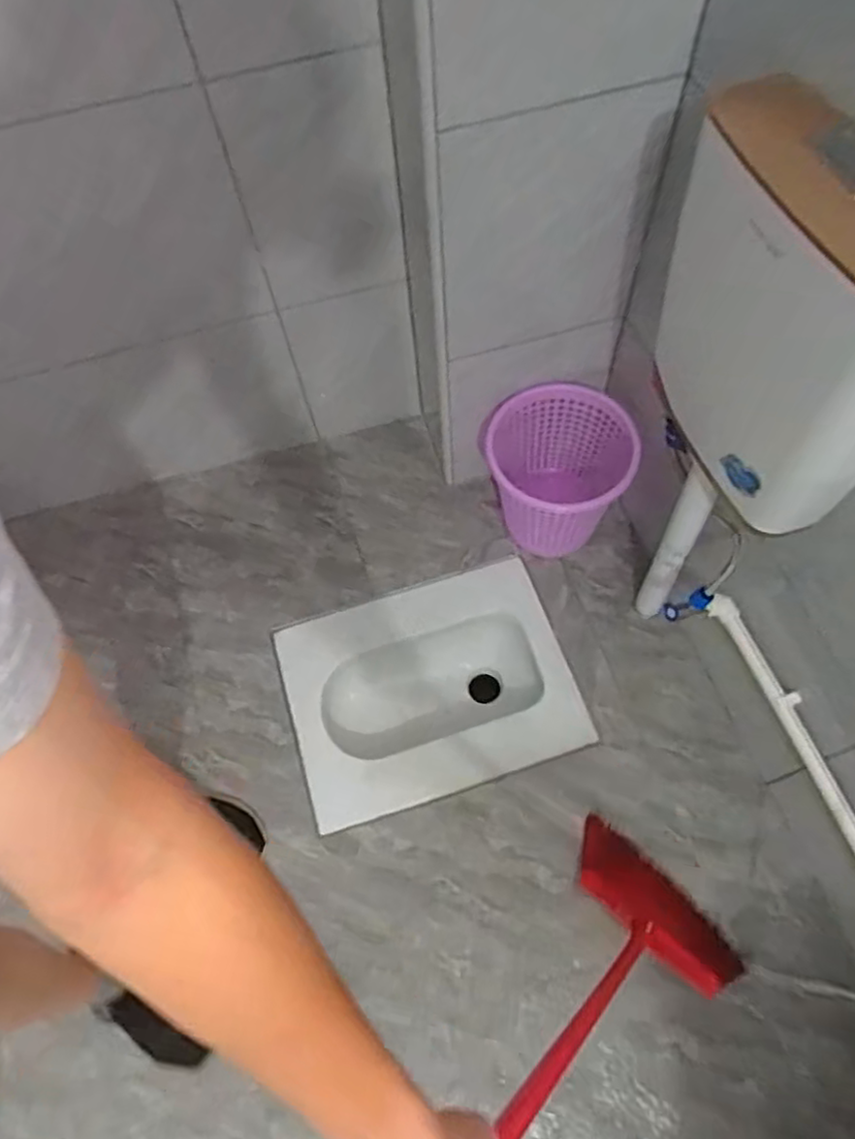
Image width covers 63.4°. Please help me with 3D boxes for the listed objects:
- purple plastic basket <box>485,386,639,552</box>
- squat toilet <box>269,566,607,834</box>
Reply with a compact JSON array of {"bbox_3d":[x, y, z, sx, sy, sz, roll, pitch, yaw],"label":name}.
[{"bbox_3d":[0.244,-0.177,1.403,0.245,0.297,0.259,-1,62,2],"label":"purple plastic basket"},{"bbox_3d":[0.003,0.260,1.439,0.548,0.157,0.418,-17,64,-5],"label":"squat toilet"}]

